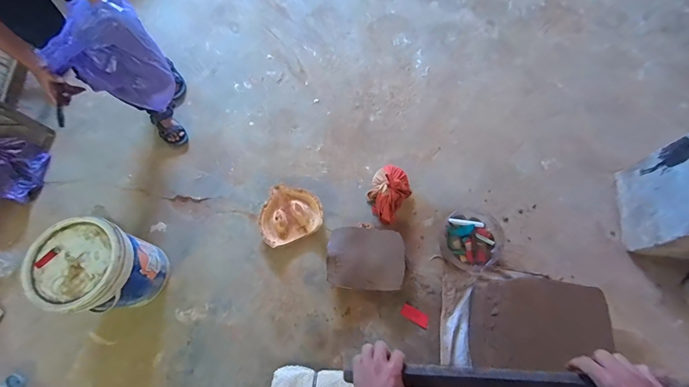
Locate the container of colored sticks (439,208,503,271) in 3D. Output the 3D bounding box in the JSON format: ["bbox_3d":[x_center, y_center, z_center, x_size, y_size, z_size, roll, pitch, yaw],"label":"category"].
[{"bbox_3d":[0.520,0.187,1.364,0.232,0.061,0.250,-1,72,2],"label":"container of colored sticks"}]

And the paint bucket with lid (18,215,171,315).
[{"bbox_3d":[-0.884,0.273,1.244,0.285,0.399,0.285,-1,69,2],"label":"paint bucket with lid"}]

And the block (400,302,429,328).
[{"bbox_3d":[0.284,0.487,1.324,0.113,0.012,0.050,30,76,11],"label":"block"}]

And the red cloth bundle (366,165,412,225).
[{"bbox_3d":[0.190,-0.014,1.428,0.180,0.092,0.242,34,77,12],"label":"red cloth bundle"}]

